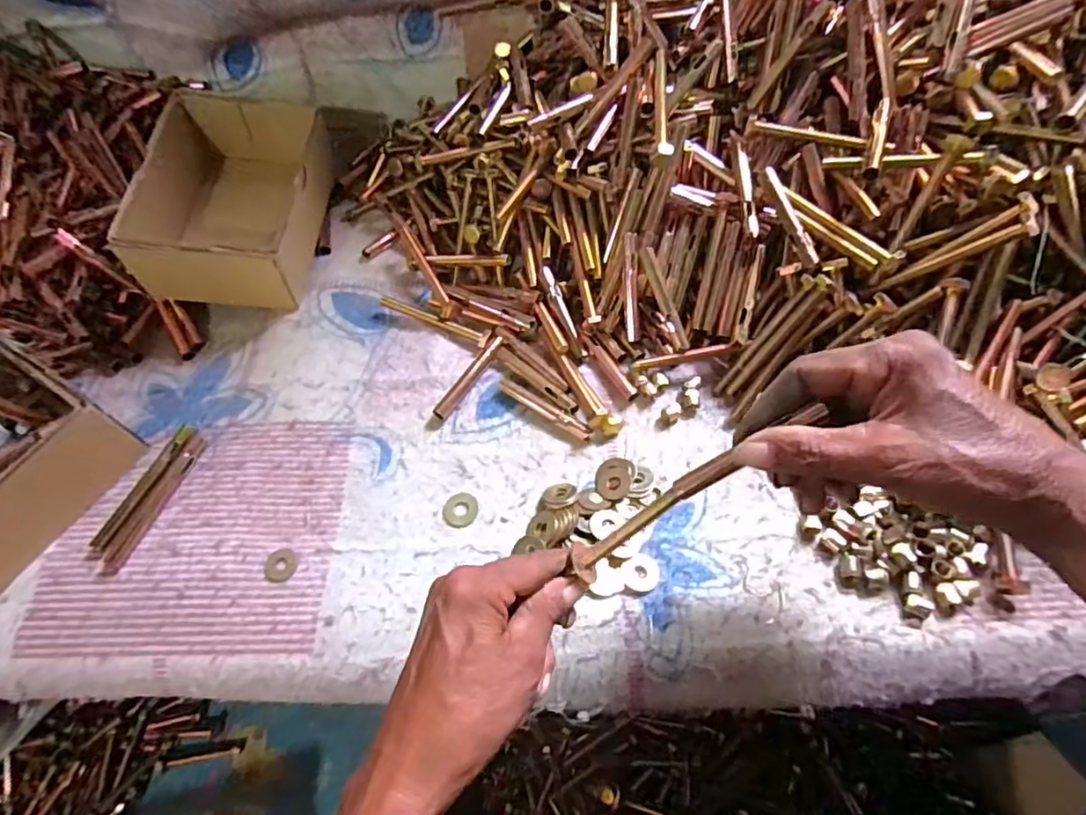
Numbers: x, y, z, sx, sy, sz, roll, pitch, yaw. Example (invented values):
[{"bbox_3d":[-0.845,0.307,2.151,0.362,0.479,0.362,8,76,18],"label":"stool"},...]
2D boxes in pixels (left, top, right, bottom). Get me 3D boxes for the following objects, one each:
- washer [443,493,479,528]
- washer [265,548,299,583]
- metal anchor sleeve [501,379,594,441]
[{"bbox_3d":[-0.059,0.073,0.410,0.025,0.004,0.025,-2,57,3],"label":"washer"},{"bbox_3d":[-0.178,0.107,0.391,0.021,0.004,0.022,4,59,-6],"label":"washer"},{"bbox_3d":[-0.001,0.000,0.445,0.087,0.012,0.014,32,65,22],"label":"metal anchor sleeve"}]

